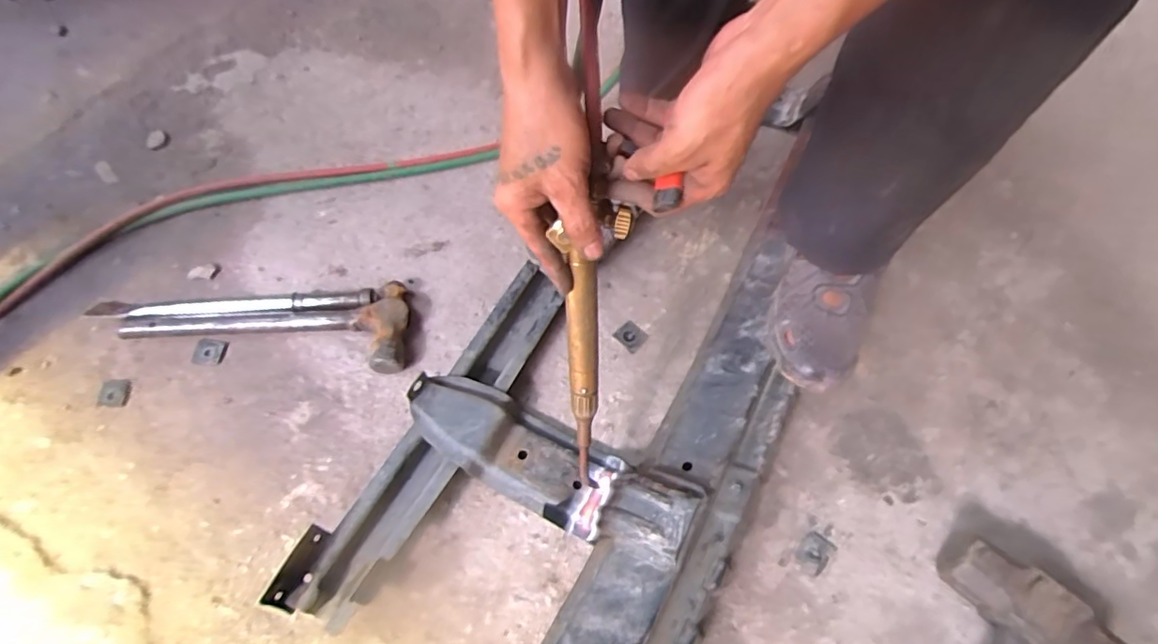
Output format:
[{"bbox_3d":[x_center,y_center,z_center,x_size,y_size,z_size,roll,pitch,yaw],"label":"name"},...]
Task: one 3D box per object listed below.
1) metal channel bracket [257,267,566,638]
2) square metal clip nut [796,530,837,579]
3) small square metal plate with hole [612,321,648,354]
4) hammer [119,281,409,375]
[{"bbox_3d":[-0.152,0.116,0.628,0.084,0.074,0.446,28,66,13],"label":"metal channel bracket"},{"bbox_3d":[0.257,0.252,0.606,0.032,0.004,0.042,38,69,17],"label":"square metal clip nut"},{"bbox_3d":[0.068,0.018,0.727,0.036,0.004,0.033,37,69,17],"label":"small square metal plate with hole"},{"bbox_3d":[-0.398,0.012,0.702,0.359,0.033,0.125,-3,63,-1],"label":"hammer"}]

